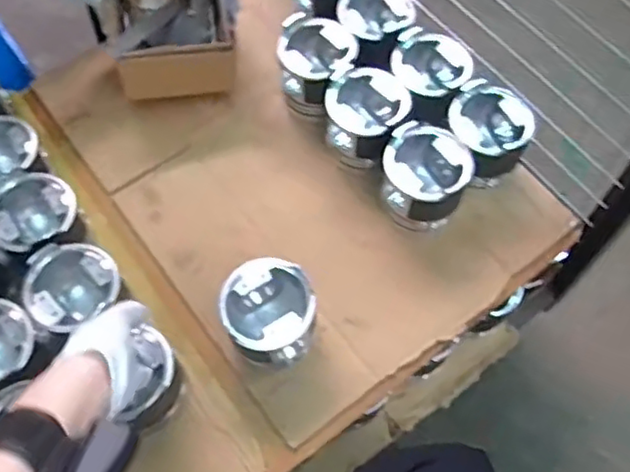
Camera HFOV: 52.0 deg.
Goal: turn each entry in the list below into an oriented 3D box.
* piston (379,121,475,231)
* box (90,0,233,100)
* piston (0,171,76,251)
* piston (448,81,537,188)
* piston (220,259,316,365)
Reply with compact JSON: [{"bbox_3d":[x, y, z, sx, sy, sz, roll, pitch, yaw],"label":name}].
[{"bbox_3d":[0.132,-0.065,0.785,0.102,0.101,0.104,7,66,3],"label":"piston"},{"bbox_3d":[-0.200,-0.308,0.872,0.146,0.107,0.230,-11,66,-5],"label":"box"},{"bbox_3d":[-0.322,-0.024,0.741,0.089,0.073,0.101,-27,68,-12],"label":"piston"},{"bbox_3d":[0.211,-0.122,0.809,0.093,0.100,0.100,0,65,0],"label":"piston"},{"bbox_3d":[-0.050,0.089,0.717,0.094,0.114,0.098,0,65,0],"label":"piston"}]

